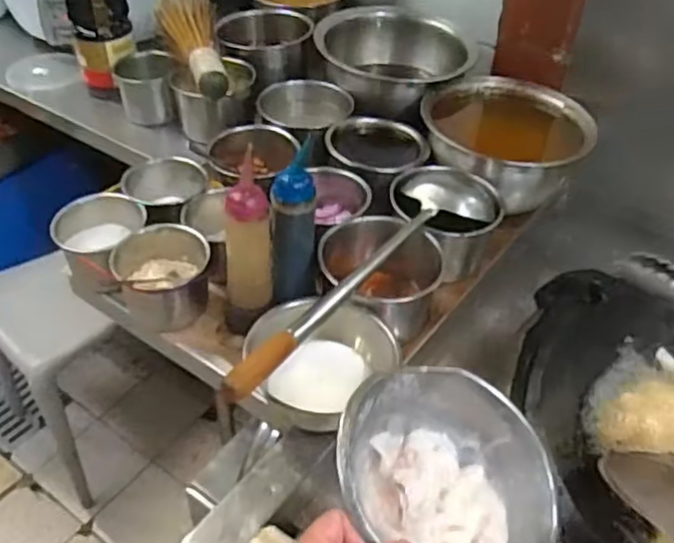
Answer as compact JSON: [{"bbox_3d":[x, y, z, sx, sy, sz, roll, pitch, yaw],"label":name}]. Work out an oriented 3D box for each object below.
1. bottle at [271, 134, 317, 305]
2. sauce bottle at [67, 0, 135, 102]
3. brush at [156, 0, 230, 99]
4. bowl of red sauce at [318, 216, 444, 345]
[{"bbox_3d":[-0.052,-0.051,0.815,0.052,0.212,0.050,1,41,-2],"label":"bottle"},{"bbox_3d":[-0.413,-0.444,1.163,0.098,0.282,0.109,-10,43,-15],"label":"sauce bottle"},{"bbox_3d":[-0.239,-0.383,1.103,0.088,0.070,0.284,-10,43,-15],"label":"brush"},{"bbox_3d":[0.053,0.011,0.870,0.144,0.113,0.129,19,44,18],"label":"bowl of red sauce"}]

